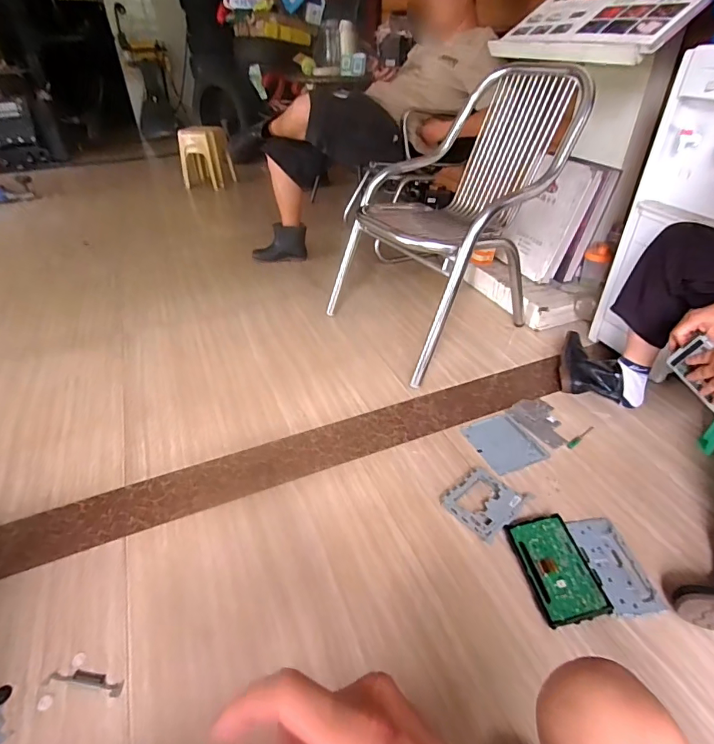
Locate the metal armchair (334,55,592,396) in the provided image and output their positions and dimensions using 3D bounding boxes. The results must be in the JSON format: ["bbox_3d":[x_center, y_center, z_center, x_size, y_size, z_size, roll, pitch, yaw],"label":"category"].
[{"bbox_3d":[0.290,-0.510,1.476,0.681,0.733,0.590,-23,42,-26],"label":"metal armchair"}]

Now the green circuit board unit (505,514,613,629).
[{"bbox_3d":[0.391,0.372,0.879,0.131,0.031,0.202,-5,36,-3],"label":"green circuit board unit"}]

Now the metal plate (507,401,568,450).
[{"bbox_3d":[0.502,0.132,1.233,0.115,0.006,0.179,-18,39,-20],"label":"metal plate"}]

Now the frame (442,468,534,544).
[{"bbox_3d":[0.280,0.286,1.011,0.158,0.014,0.140,-31,38,-32],"label":"frame"}]

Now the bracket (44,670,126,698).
[{"bbox_3d":[-0.453,0.518,0.764,0.132,0.004,0.028,4,36,10],"label":"bracket"}]

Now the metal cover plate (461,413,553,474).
[{"bbox_3d":[0.383,0.183,1.190,0.141,0.011,0.188,-22,39,-8],"label":"metal cover plate"}]

